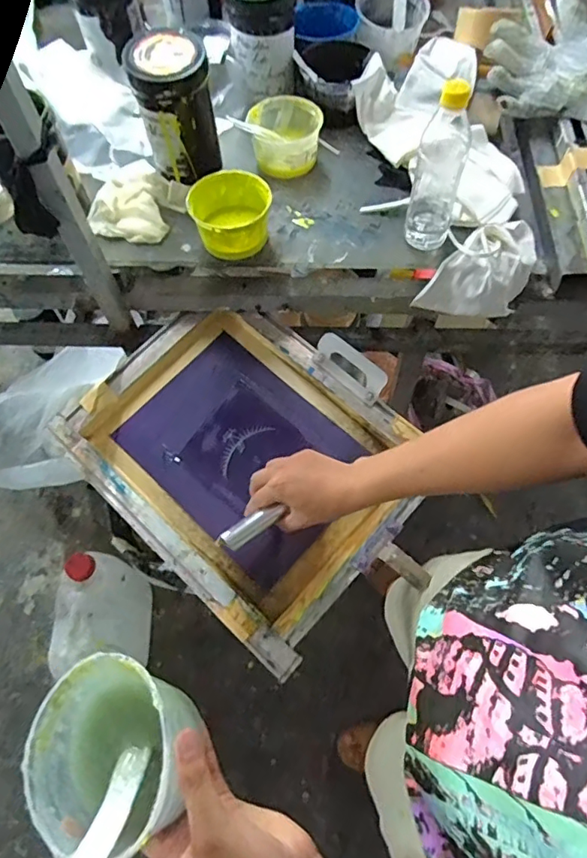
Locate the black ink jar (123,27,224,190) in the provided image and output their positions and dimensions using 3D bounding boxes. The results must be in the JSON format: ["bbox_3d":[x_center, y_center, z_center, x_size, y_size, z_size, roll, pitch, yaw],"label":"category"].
[{"bbox_3d":[-0.173,-0.475,0.783,0.109,0.165,0.098,-12,62,-3],"label":"black ink jar"}]

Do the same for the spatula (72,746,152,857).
[{"bbox_3d":[-0.124,0.255,0.332,0.025,0.125,0.014,9,101,6],"label":"spatula"}]

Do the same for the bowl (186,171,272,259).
[{"bbox_3d":[-0.091,-0.314,0.769,0.116,0.056,0.109,-1,62,2],"label":"bowl"}]

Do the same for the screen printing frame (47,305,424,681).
[{"bbox_3d":[-0.073,0.031,0.783,0.485,0.057,0.375,39,71,21],"label":"screen printing frame"}]

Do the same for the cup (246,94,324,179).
[{"bbox_3d":[-0.012,-0.480,0.857,0.114,0.067,0.119,-1,62,2],"label":"cup"}]

